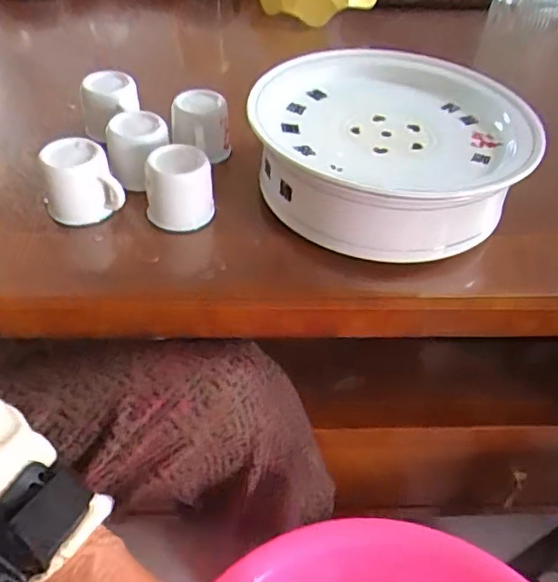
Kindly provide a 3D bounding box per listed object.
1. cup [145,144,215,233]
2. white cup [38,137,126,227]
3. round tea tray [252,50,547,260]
[{"bbox_3d":[-0.079,-0.083,0.458,0.052,0.050,0.048,-3,46,-6],"label":"cup"},{"bbox_3d":[-0.159,-0.086,0.457,0.058,0.052,0.048,-14,48,-16],"label":"white cup"},{"bbox_3d":[0.092,-0.125,0.481,0.209,0.069,0.229,1,45,-2],"label":"round tea tray"}]

